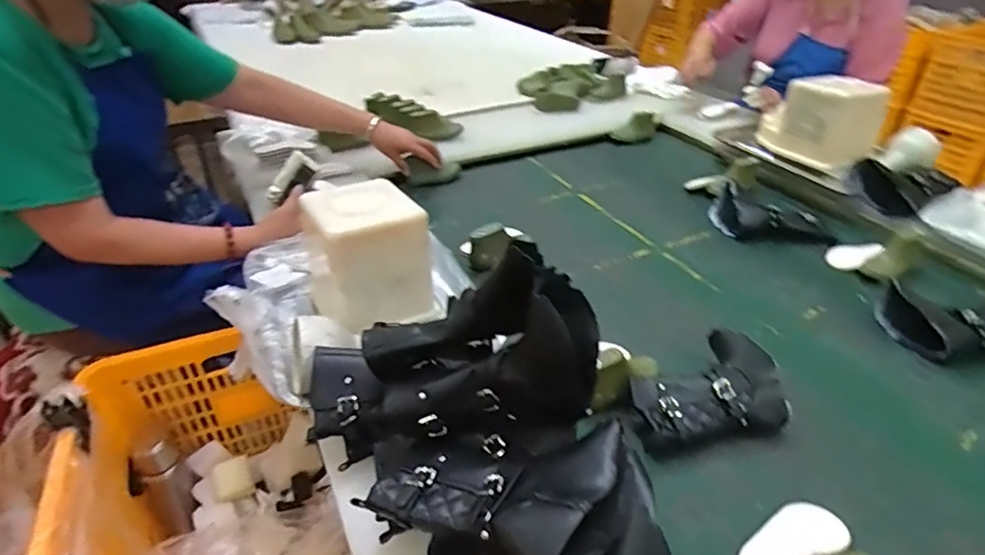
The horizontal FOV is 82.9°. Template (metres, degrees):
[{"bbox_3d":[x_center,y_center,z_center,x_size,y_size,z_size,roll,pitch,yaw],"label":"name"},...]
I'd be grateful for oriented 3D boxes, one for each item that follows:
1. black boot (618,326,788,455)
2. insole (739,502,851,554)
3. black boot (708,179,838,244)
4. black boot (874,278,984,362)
[{"bbox_3d":[0.258,0.145,0.705,0.197,0.063,0.144,-10,36,-14],"label":"black boot"},{"bbox_3d":[0.300,0.266,0.559,0.117,0.019,0.055,-15,38,-20],"label":"insole"},{"bbox_3d":[0.533,-0.119,1.067,0.230,0.080,0.128,21,40,28],"label":"black boot"},{"bbox_3d":[0.691,0.066,0.817,0.180,0.065,0.121,1,35,2],"label":"black boot"}]

